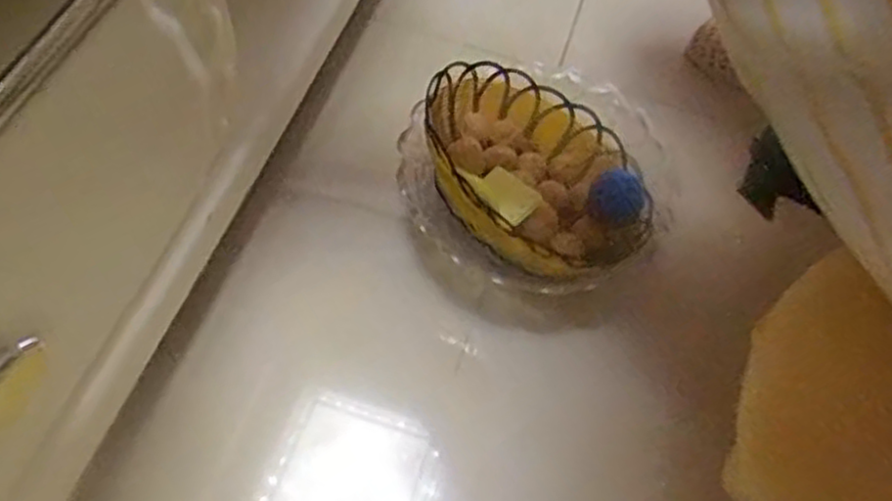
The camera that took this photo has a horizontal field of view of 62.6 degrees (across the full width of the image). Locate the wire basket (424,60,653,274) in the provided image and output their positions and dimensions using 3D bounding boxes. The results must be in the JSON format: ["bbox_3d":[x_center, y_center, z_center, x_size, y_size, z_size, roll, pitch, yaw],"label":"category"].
[{"bbox_3d":[0.077,-0.072,0.632,0.179,0.066,0.220,-27,65,-21],"label":"wire basket"}]

